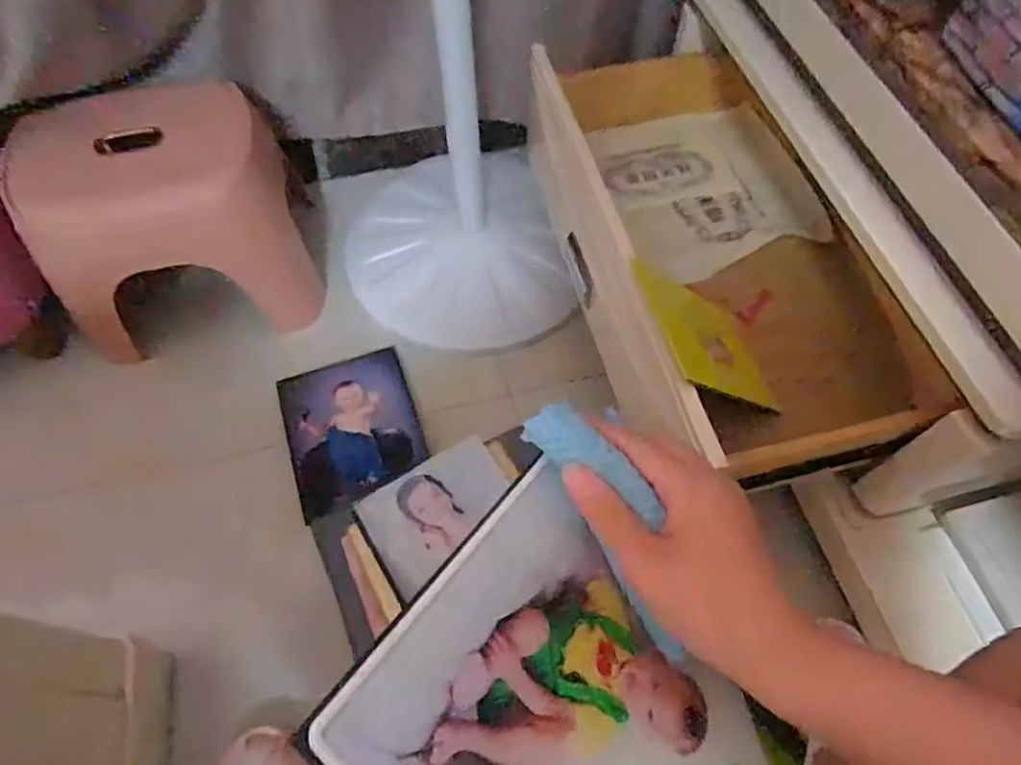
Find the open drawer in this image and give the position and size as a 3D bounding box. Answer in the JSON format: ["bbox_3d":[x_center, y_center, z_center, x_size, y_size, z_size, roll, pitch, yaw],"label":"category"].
[{"bbox_3d":[0.204,-0.149,0.655,0.269,0.141,0.504,-12,62,-7],"label":"open drawer"}]

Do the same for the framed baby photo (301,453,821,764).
[{"bbox_3d":[0.040,0.153,0.263,0.197,0.006,0.159,46,44,5],"label":"framed baby photo"}]

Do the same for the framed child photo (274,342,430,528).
[{"bbox_3d":[-0.192,0.056,0.765,0.155,0.016,0.198,-18,63,-10],"label":"framed child photo"}]

